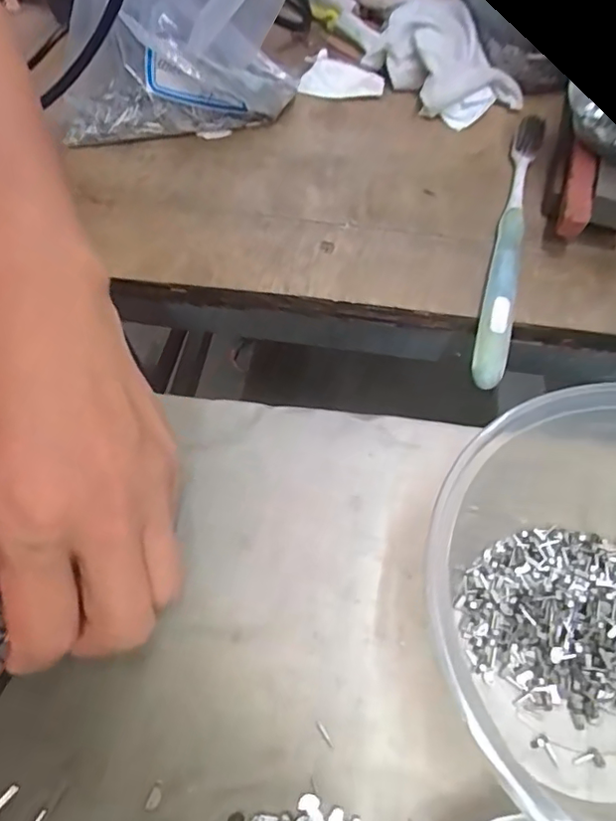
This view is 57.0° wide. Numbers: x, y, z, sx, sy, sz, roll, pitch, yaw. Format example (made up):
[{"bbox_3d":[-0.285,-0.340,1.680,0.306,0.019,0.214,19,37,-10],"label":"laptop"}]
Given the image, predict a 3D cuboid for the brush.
[{"bbox_3d":[0.099,-0.085,0.276,0.015,0.016,0.172,16,59,7],"label":"brush"}]

